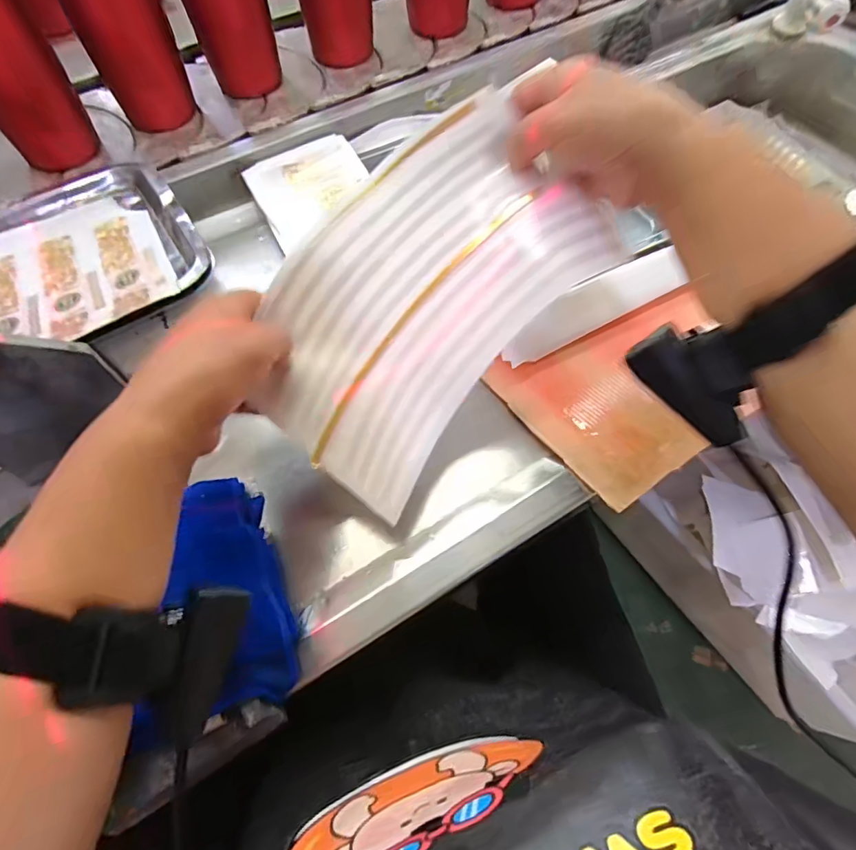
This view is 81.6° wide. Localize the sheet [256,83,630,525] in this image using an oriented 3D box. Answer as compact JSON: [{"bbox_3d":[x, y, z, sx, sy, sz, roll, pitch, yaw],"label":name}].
[{"bbox_3d":[-0.010,-0.085,0.336,0.159,0.033,0.242,41,90,2],"label":"sheet"}]

